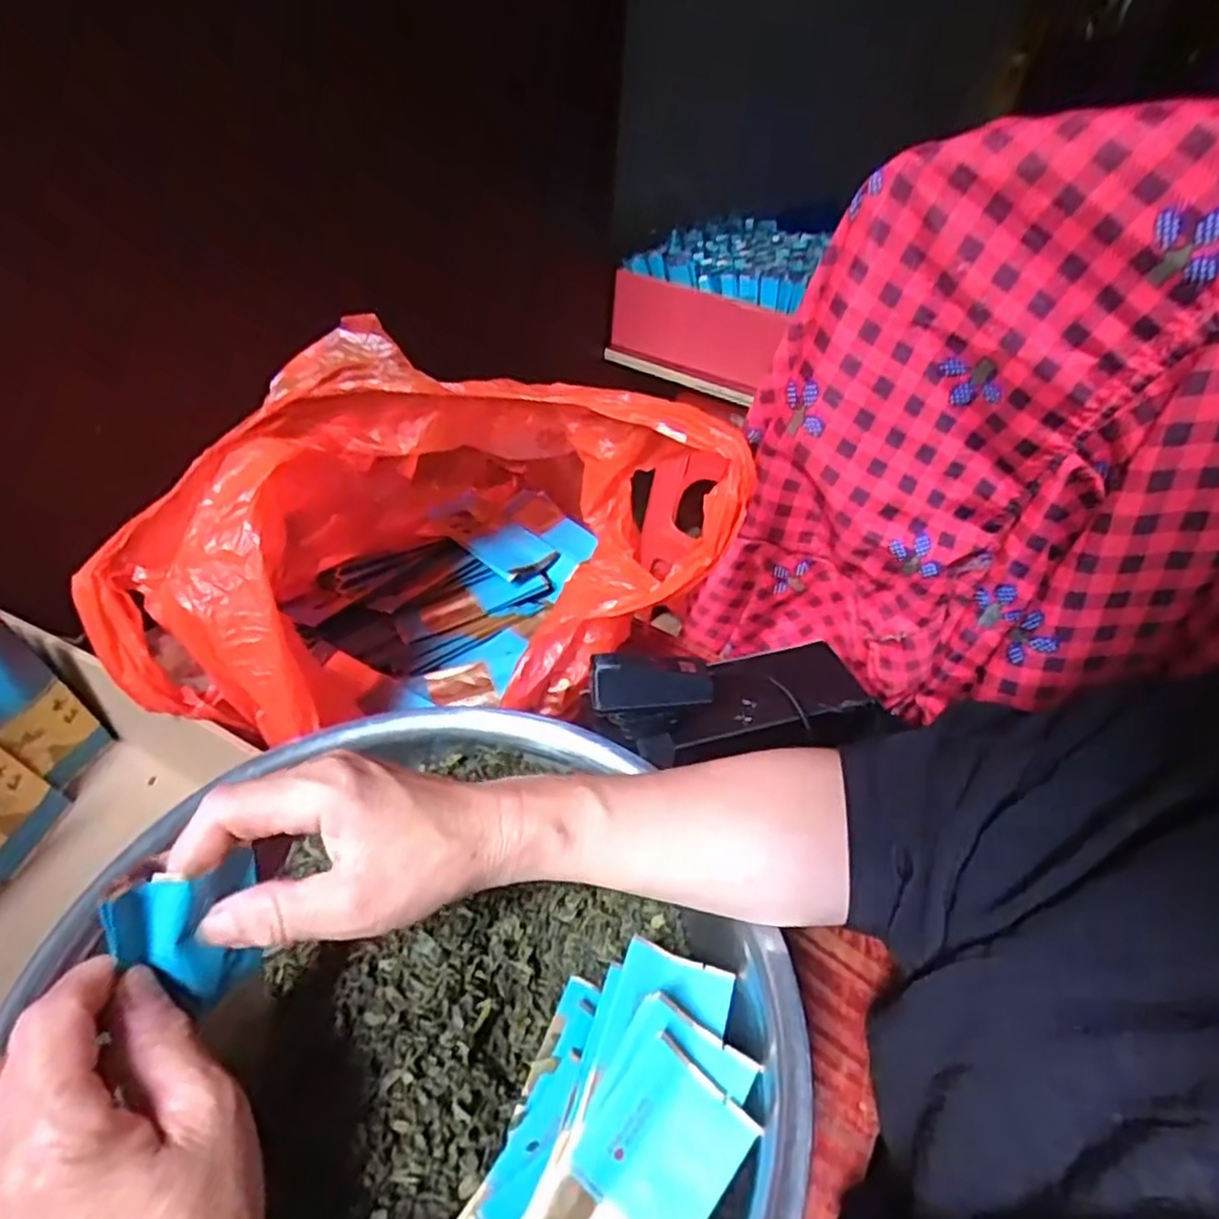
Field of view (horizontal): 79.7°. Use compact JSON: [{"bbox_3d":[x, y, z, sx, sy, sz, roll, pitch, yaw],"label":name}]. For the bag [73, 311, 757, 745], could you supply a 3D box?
[{"bbox_3d":[-0.146,-0.079,0.537,0.359,0.237,0.325,-9,44,-14],"label":"bag"}]

